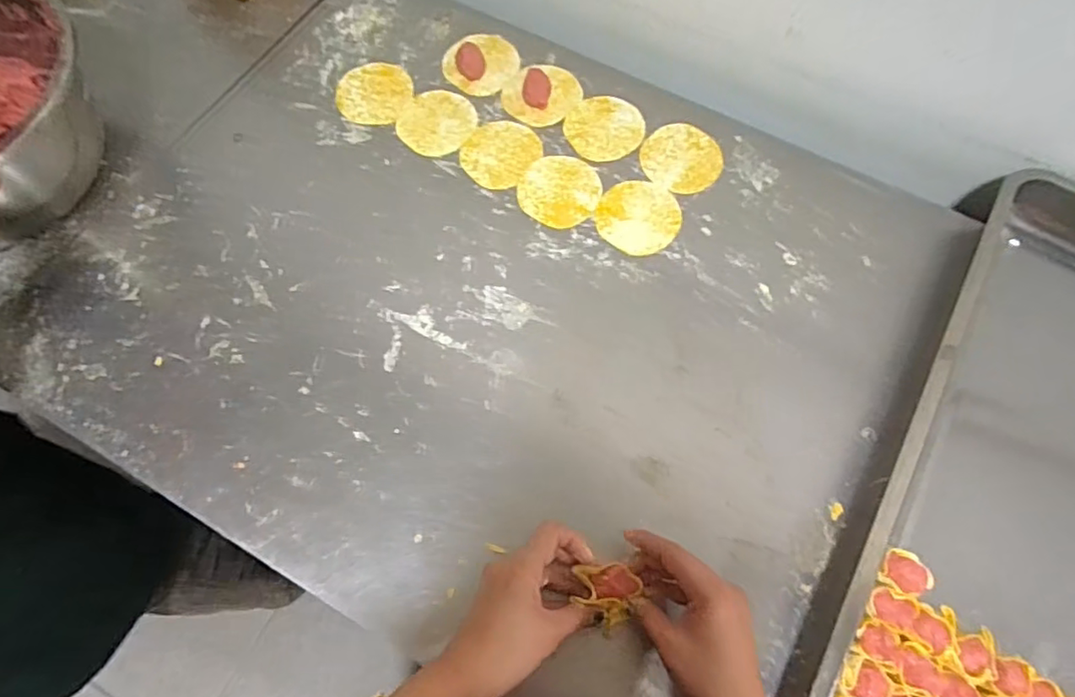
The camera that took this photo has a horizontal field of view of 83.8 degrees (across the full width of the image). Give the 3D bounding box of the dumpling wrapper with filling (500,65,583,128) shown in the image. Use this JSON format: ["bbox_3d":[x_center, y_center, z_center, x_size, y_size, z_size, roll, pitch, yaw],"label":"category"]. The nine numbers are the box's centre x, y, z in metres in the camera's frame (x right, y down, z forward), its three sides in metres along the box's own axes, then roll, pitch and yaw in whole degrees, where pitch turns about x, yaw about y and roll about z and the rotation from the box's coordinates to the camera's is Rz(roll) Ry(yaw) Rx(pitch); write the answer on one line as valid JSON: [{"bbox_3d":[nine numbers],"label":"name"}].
[{"bbox_3d":[0.005,-0.274,0.648,0.084,0.021,0.068,6,68,1],"label":"dumpling wrapper with filling"}]

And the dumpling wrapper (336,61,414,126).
[{"bbox_3d":[-0.178,-0.280,0.657,0.078,0.004,0.083,0,71,-1],"label":"dumpling wrapper"}]

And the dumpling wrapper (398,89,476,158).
[{"bbox_3d":[-0.107,-0.241,0.641,0.079,0.004,0.083,1,68,-2],"label":"dumpling wrapper"}]

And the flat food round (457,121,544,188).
[{"bbox_3d":[-0.039,-0.206,0.627,0.073,0.004,0.085,34,71,11],"label":"flat food round"}]

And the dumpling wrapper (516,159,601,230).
[{"bbox_3d":[0.023,-0.163,0.612,0.082,0.004,0.084,1,68,-2],"label":"dumpling wrapper"}]

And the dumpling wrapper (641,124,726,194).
[{"bbox_3d":[0.153,-0.202,0.630,0.083,0.004,0.082,1,68,-2],"label":"dumpling wrapper"}]

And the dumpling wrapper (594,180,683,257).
[{"bbox_3d":[0.102,-0.134,0.602,0.082,0.004,0.085,1,68,-2],"label":"dumpling wrapper"}]

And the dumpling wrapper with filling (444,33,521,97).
[{"bbox_3d":[-0.062,-0.323,0.674,0.076,0.014,0.085,38,71,13],"label":"dumpling wrapper with filling"}]

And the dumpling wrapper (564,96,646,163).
[{"bbox_3d":[0.072,-0.239,0.644,0.082,0.006,0.084,-7,68,-5],"label":"dumpling wrapper"}]

